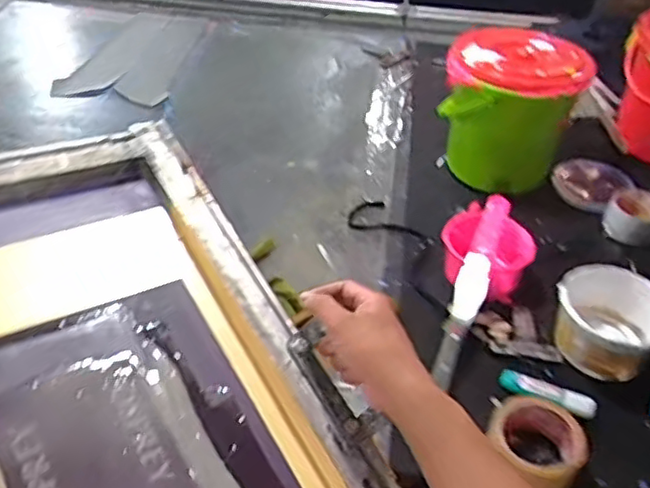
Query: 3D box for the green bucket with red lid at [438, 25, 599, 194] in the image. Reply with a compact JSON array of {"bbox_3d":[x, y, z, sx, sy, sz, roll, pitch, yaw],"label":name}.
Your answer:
[{"bbox_3d":[0.289,-0.203,1.042,0.174,0.236,0.193,-27,50,-28],"label":"green bucket with red lid"}]

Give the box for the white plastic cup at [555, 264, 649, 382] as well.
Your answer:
[{"bbox_3d":[0.349,0.094,0.811,0.129,0.084,0.115,30,49,27],"label":"white plastic cup"}]

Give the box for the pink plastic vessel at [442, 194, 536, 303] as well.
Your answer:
[{"bbox_3d":[0.220,0.005,0.896,0.119,0.101,0.102,14,44,12],"label":"pink plastic vessel"}]

